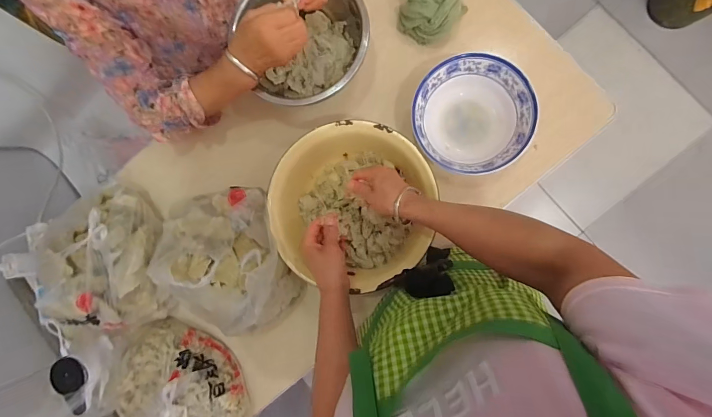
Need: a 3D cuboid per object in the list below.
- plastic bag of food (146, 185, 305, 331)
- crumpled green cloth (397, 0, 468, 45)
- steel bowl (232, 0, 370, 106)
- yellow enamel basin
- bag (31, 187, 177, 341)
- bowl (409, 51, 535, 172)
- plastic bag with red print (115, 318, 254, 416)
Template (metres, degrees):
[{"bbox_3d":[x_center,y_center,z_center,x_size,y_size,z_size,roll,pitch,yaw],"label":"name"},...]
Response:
[{"bbox_3d":[-0.237,0.097,0.603,0.235,0.130,0.248,-18,87,5],"label":"plastic bag of food"},{"bbox_3d":[0.140,-0.366,0.640,0.108,0.057,0.125,35,92,6],"label":"crumpled green cloth"},{"bbox_3d":[-0.080,-0.296,0.631,0.216,0.103,0.192,19,91,6],"label":"steel bowl"},{"bbox_3d":[-0.002,-0.003,0.615,0.262,0.103,0.267,0,89,6],"label":"yellow enamel basin"},{"bbox_3d":[-0.445,0.090,0.647,0.184,0.122,0.257,-17,87,6],"label":"bag"},{"bbox_3d":[0.195,-0.155,0.616,0.187,0.080,0.190,0,89,6],"label":"bowl"},{"bbox_3d":[-0.321,0.328,0.636,0.206,0.097,0.259,-27,86,5],"label":"plastic bag with red print"}]

